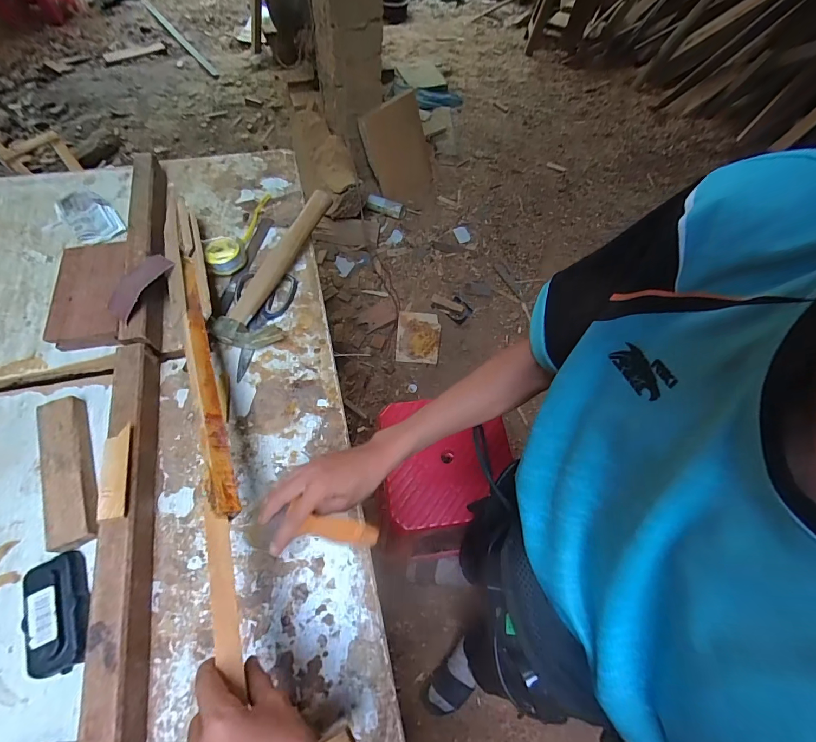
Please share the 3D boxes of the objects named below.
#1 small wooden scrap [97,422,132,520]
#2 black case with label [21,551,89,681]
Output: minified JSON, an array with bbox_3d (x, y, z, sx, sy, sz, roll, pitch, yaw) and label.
[{"bbox_3d":[-0.312,0.106,0.413,0.020,0.014,0.098,-12,63,-10],"label":"small wooden scrap"},{"bbox_3d":[-0.354,0.243,0.392,0.049,0.026,0.105,-21,65,-12],"label":"black case with label"}]

